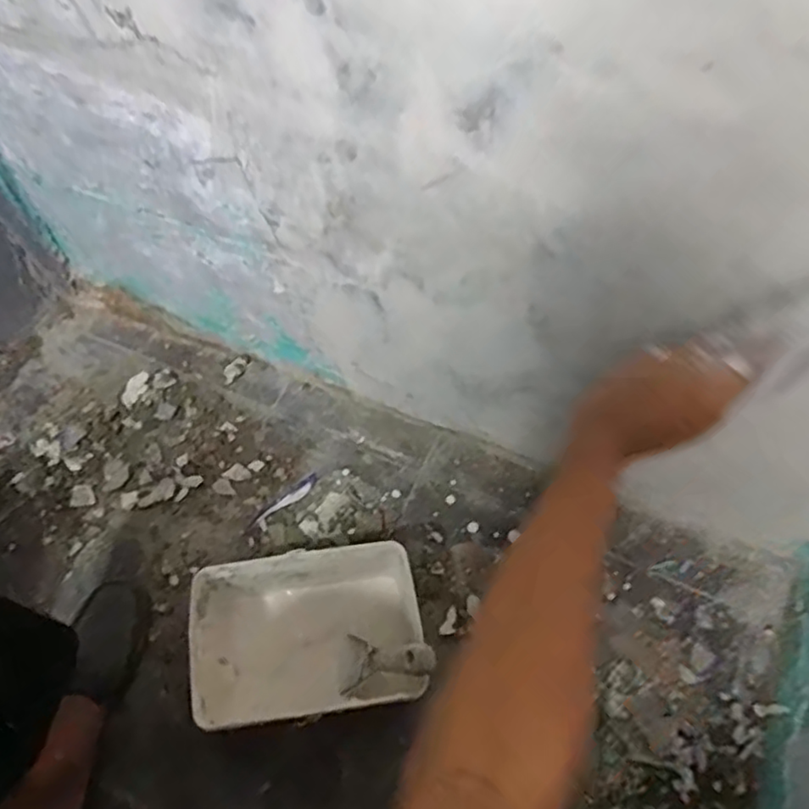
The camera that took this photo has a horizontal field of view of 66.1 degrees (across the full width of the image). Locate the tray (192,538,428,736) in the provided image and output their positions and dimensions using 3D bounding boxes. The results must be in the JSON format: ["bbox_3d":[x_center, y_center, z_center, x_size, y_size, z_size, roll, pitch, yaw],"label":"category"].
[{"bbox_3d":[-0.111,0.267,0.720,0.247,0.124,0.152,-8,60,-7],"label":"tray"}]

